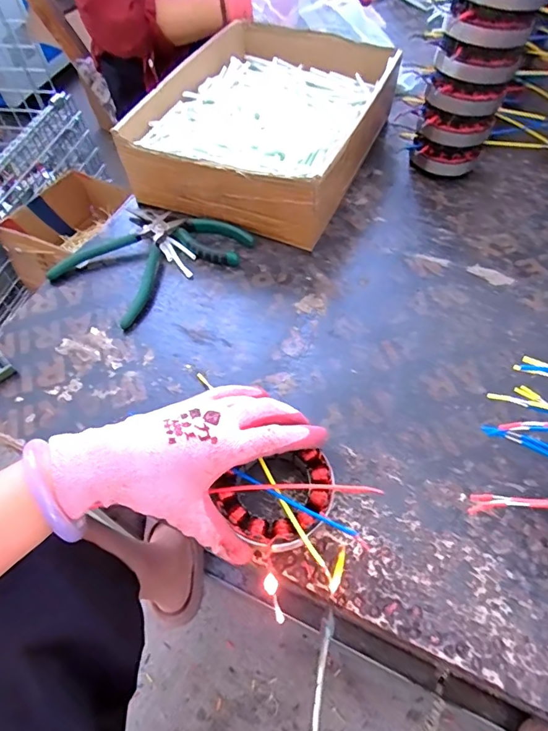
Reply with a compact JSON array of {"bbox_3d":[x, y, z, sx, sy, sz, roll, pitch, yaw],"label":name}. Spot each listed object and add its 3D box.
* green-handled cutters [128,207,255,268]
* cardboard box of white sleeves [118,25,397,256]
[{"bbox_3d":[-0.105,-0.156,0.524,0.160,0.018,0.053,18,59,15],"label":"green-handled cutters"},{"bbox_3d":[0.003,-0.317,0.579,0.240,0.080,0.341,20,63,16],"label":"cardboard box of white sleeves"}]

